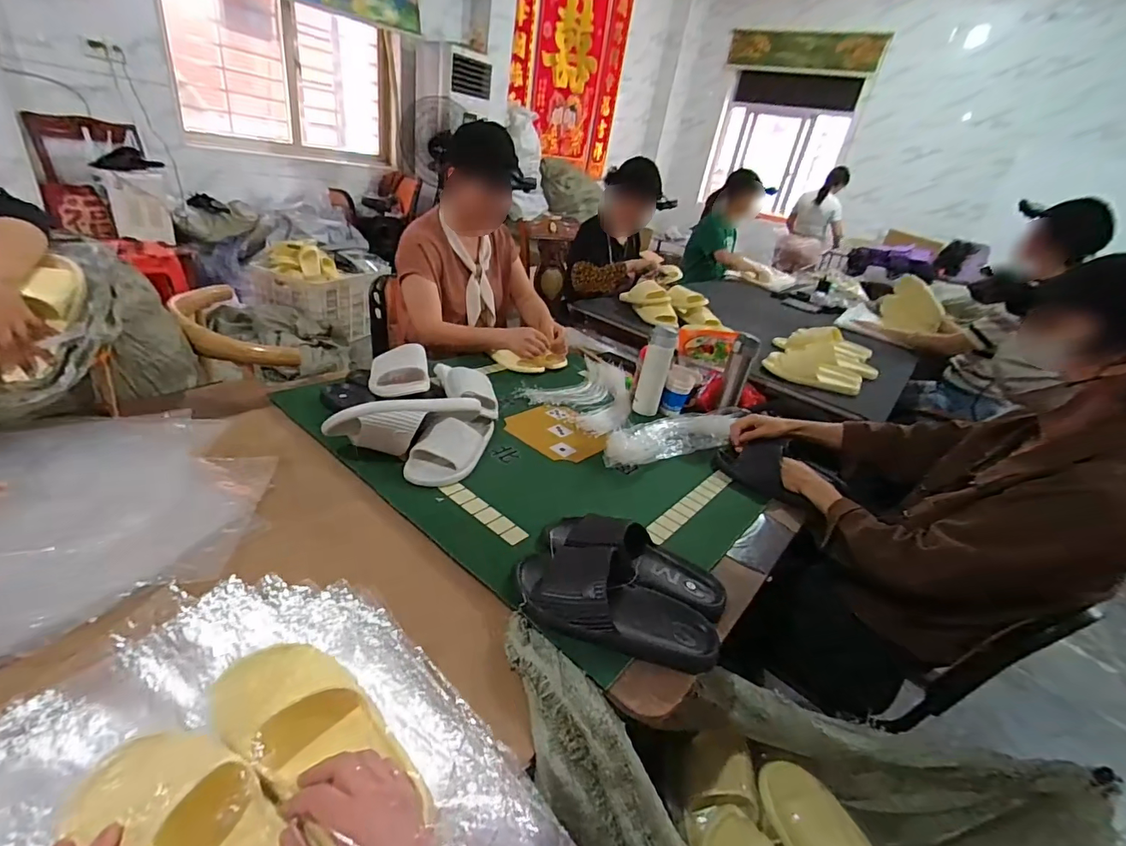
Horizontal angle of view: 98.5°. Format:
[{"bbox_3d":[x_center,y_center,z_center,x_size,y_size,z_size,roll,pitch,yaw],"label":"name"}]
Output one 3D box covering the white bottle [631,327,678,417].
[{"bbox_3d":[0.229,-0.127,1.208,0.069,0.215,0.069,14,29,6],"label":"white bottle"}]

